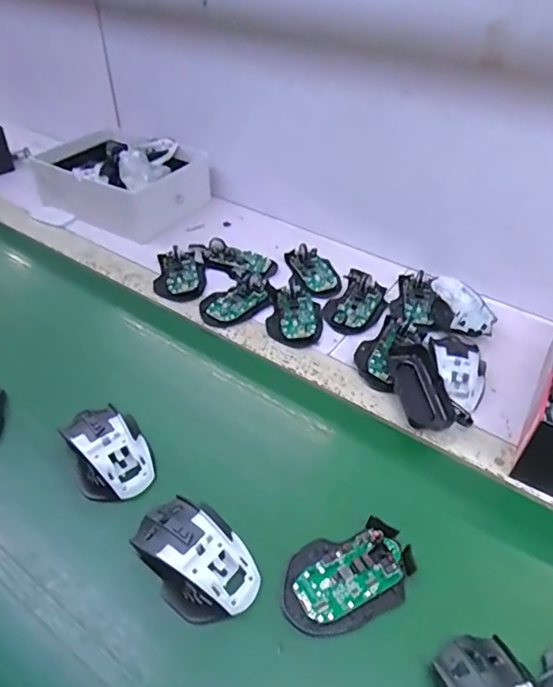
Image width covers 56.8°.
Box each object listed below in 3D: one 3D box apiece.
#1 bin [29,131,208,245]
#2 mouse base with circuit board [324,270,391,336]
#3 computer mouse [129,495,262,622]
[{"bbox_3d":[-0.273,-0.303,0.892,0.272,0.094,0.213,23,51,22],"label":"bin"},{"bbox_3d":[0.116,-0.061,0.721,0.073,0.020,0.123,19,50,19],"label":"mouse base with circuit board"},{"bbox_3d":[-0.068,0.177,0.432,0.117,0.034,0.074,33,52,28],"label":"computer mouse"}]

